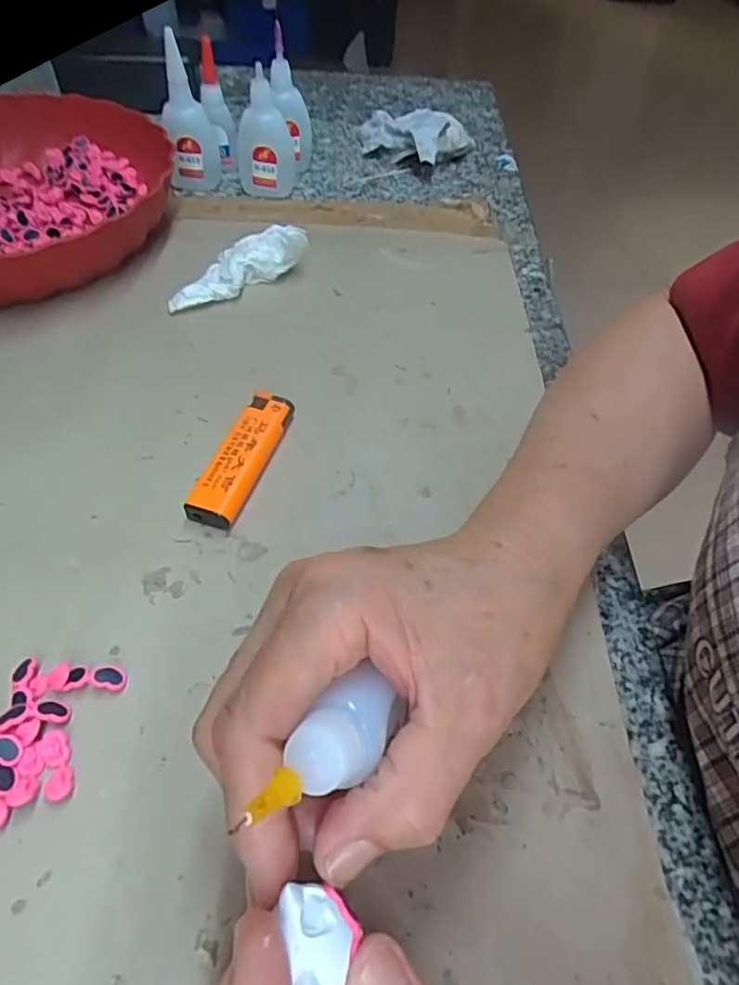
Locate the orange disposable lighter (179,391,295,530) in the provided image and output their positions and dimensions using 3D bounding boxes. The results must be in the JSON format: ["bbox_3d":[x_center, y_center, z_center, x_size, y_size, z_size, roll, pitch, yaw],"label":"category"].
[{"bbox_3d":[-0.062,-0.018,0.300,0.024,0.013,0.080,16,52,9],"label":"orange disposable lighter"}]

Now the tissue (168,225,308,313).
[{"bbox_3d":[-0.085,-0.142,0.385,0.094,0.022,0.030,-35,61,-12],"label":"tissue"}]

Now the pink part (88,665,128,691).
[{"bbox_3d":[-0.100,0.071,0.231,0.013,0.005,0.010,10,52,4],"label":"pink part"}]

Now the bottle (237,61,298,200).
[{"bbox_3d":[-0.082,-0.279,0.465,0.043,0.072,0.040,1,52,-2],"label":"bottle"}]

